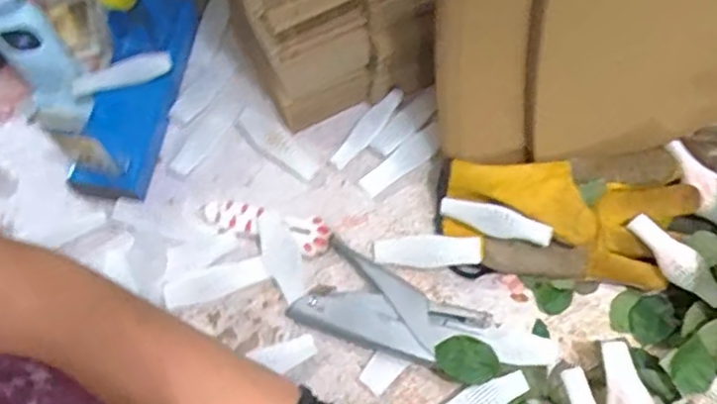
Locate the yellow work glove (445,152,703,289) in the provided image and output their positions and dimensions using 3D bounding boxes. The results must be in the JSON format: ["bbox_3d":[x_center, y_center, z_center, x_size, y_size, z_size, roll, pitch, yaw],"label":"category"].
[{"bbox_3d":[0.169,0.008,0.552,0.198,0.043,0.112,4,67,3],"label":"yellow work glove"}]

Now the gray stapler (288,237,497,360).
[{"bbox_3d":[0.023,0.091,0.534,0.138,0.032,0.076,29,71,13],"label":"gray stapler"}]

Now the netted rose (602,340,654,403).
[{"bbox_3d":[0.190,0.139,0.469,0.029,0.024,0.089,-1,47,1],"label":"netted rose"}]

